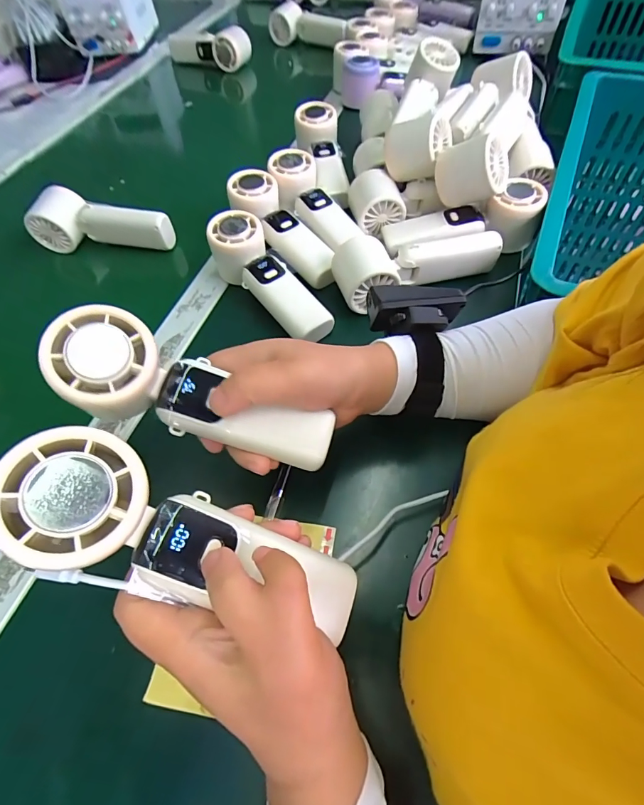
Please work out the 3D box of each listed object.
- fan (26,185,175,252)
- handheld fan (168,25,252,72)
[{"bbox_3d":[-0.262,-0.210,0.472,0.164,0.047,0.053,12,60,11],"label":"fan"},{"bbox_3d":[-0.229,-0.712,0.796,0.197,0.056,0.050,26,62,17],"label":"handheld fan"}]

